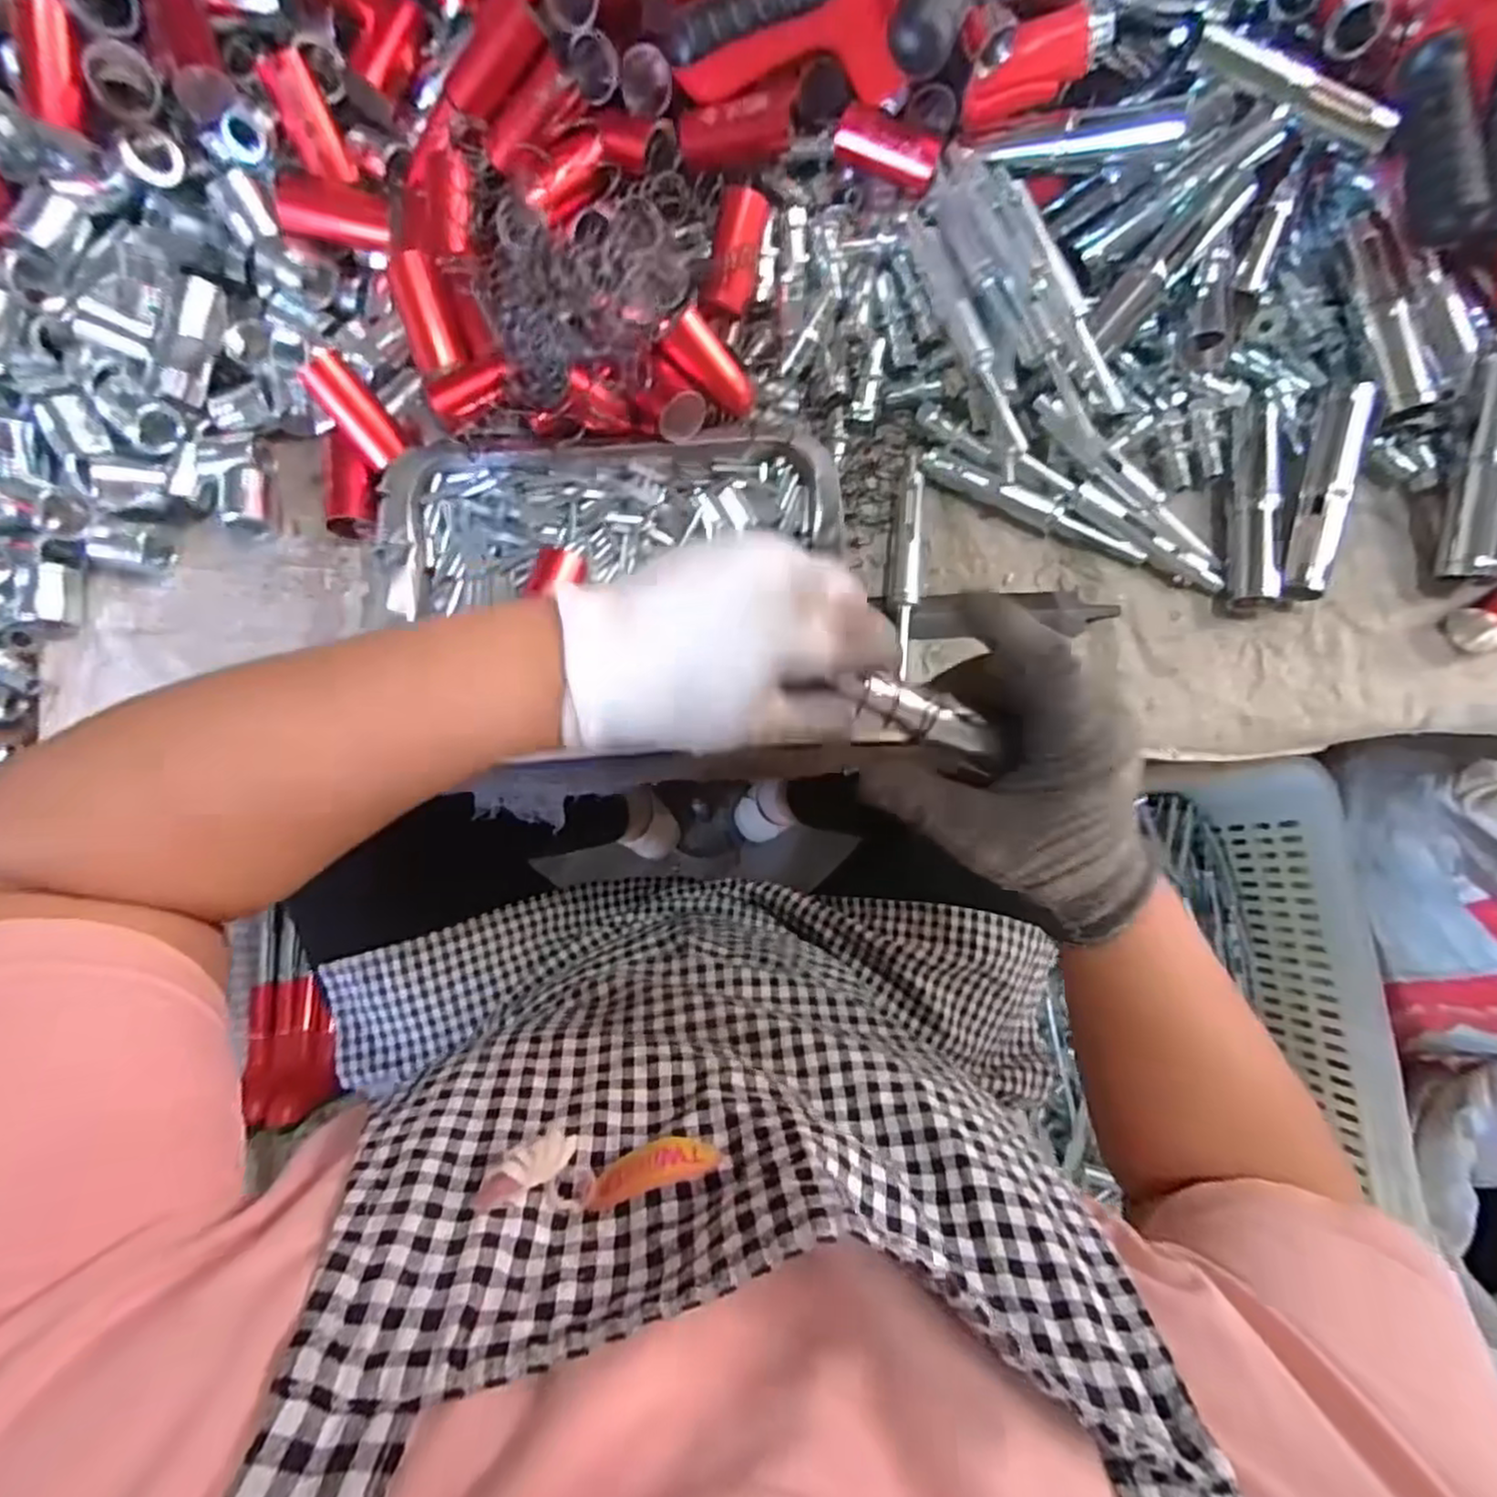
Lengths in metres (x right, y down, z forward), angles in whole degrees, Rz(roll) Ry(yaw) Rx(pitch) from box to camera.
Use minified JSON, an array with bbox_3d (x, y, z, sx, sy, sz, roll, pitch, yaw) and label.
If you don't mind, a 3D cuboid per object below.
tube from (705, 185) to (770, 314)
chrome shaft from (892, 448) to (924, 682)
[{"bbox_3d":[-0.006,-0.299,0.434,0.028,0.030,0.061,16,113,2],"label":"tube"},{"bbox_3d":[0.096,-0.112,0.429,0.015,0.010,0.144,6,80,0],"label":"chrome shaft"}]

